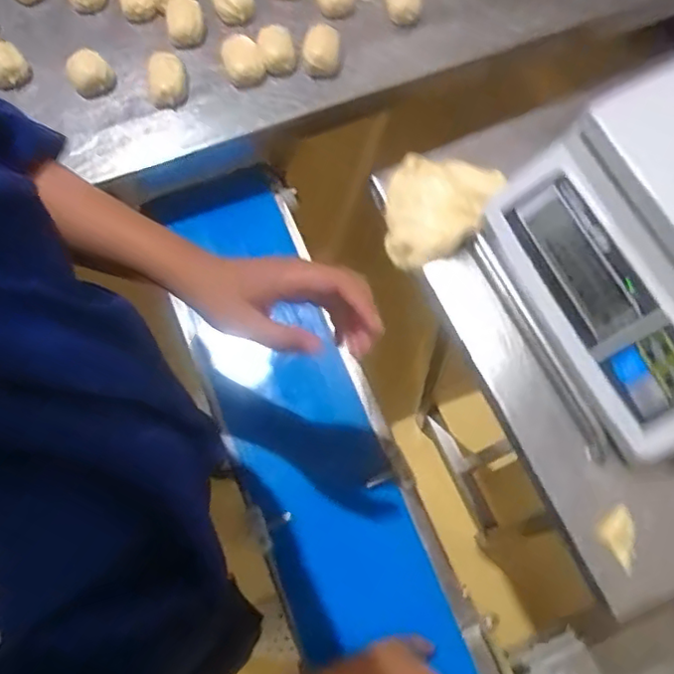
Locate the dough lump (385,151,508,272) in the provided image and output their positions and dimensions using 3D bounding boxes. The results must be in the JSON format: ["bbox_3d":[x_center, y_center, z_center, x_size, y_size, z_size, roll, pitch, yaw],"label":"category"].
[{"bbox_3d":[0.095,-0.115,0.555,0.098,0.035,0.105,-1,69,2],"label":"dough lump"}]

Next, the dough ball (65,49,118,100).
[{"bbox_3d":[-0.295,-0.314,0.729,0.050,0.037,0.057,-25,70,-7],"label":"dough ball"}]

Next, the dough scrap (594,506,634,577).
[{"bbox_3d":[0.211,0.148,0.448,0.030,0.007,0.038,-36,72,-11],"label":"dough scrap"}]

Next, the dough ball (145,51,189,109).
[{"bbox_3d":[-0.199,-0.302,0.716,0.043,0.028,0.066,-7,69,0],"label":"dough ball"}]

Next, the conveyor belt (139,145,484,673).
[{"bbox_3d":[-0.007,0.181,0.652,0.165,0.064,0.894,-22,70,-6],"label":"conveyor belt"}]

